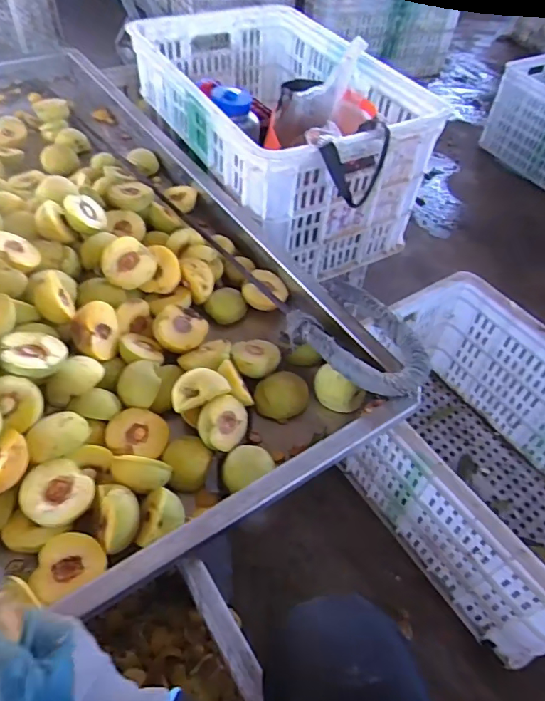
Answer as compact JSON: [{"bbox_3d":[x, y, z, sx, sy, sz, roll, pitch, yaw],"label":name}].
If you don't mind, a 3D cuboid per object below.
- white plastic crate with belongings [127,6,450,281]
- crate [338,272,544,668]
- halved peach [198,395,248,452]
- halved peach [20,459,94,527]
[{"bbox_3d":[0.002,-0.406,0.956,0.361,0.269,0.546,-21,54,-21],"label":"white plastic crate with belongings"},{"bbox_3d":[0.374,0.178,0.865,0.373,0.288,0.524,-23,55,-23],"label":"crate"},{"bbox_3d":[-0.051,0.077,0.529,0.052,0.022,0.056,15,72,-47],"label":"halved peach"},{"bbox_3d":[-0.195,0.130,0.453,0.057,0.023,0.057,8,56,-12],"label":"halved peach"}]

